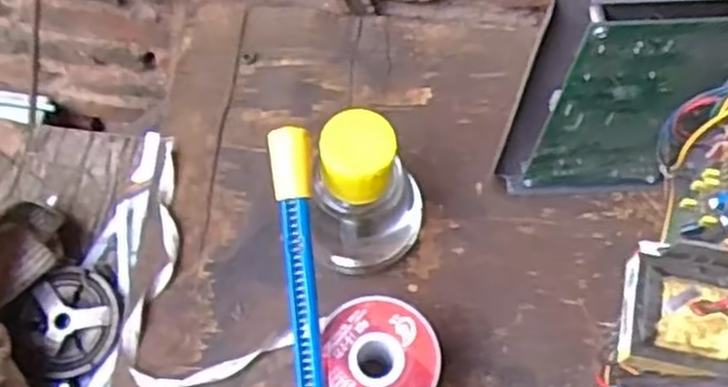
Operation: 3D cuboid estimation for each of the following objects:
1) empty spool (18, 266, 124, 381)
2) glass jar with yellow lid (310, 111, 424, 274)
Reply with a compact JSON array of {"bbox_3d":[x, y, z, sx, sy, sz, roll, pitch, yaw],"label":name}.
[{"bbox_3d":[-0.175,0.077,0.460,0.057,0.013,0.063,23,68,8],"label":"empty spool"},{"bbox_3d":[0.001,0.004,0.430,0.065,0.109,0.055,13,67,4],"label":"glass jar with yellow lid"}]

